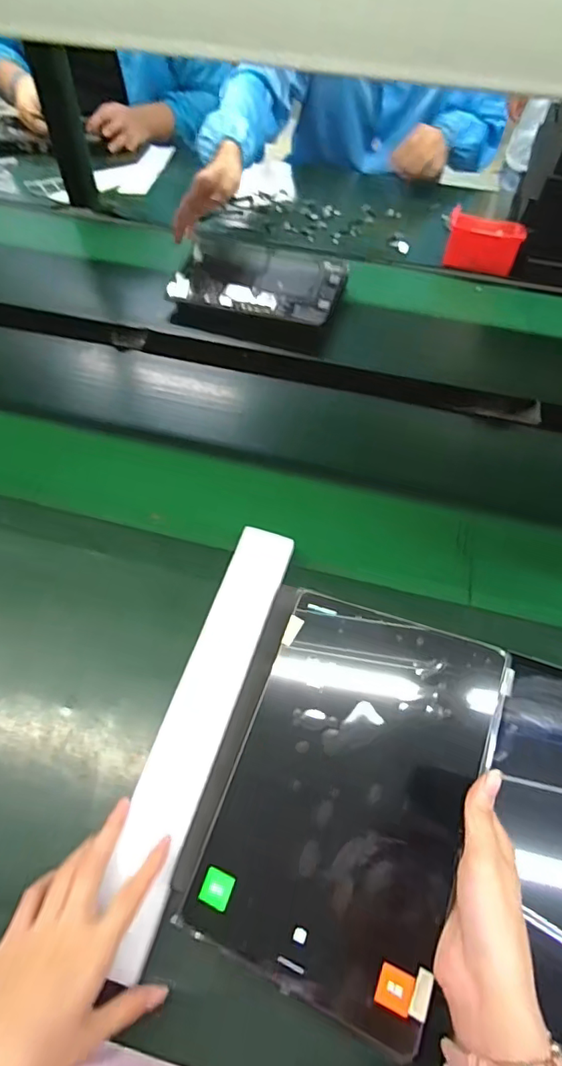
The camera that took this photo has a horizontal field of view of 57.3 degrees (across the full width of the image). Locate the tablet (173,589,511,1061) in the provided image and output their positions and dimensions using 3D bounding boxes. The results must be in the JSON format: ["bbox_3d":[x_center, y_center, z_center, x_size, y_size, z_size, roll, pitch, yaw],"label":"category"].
[{"bbox_3d":[0.049,0.176,0.367,0.165,0.004,0.248,14,66,22],"label":"tablet"}]

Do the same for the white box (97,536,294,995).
[{"bbox_3d":[-0.064,0.143,0.446,0.058,0.015,0.362,14,55,7],"label":"white box"}]

